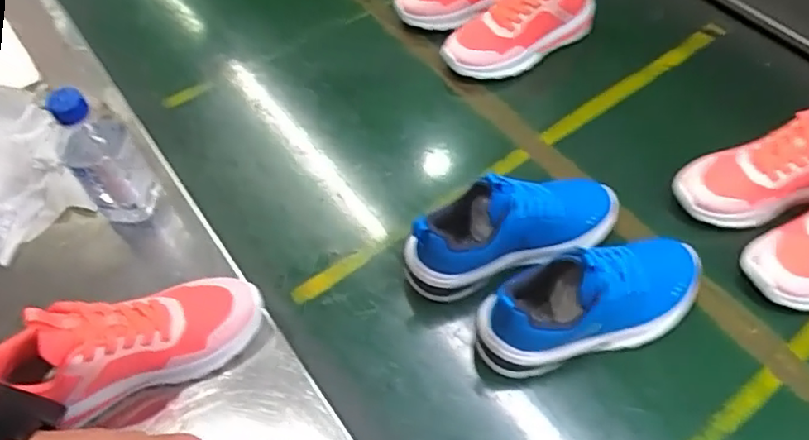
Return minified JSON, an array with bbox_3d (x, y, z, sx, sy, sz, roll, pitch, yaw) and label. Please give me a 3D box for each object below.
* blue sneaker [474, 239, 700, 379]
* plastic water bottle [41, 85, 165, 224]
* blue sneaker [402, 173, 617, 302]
[{"bbox_3d":[0.184,0.073,0.575,0.231,0.107,0.083,-20,57,-11],"label":"blue sneaker"},{"bbox_3d":[-0.303,-0.059,0.615,0.064,0.177,0.067,-1,56,2],"label":"plastic water bottle"},{"bbox_3d":[0.113,0.000,0.613,0.239,0.106,0.080,-20,57,-11],"label":"blue sneaker"}]

